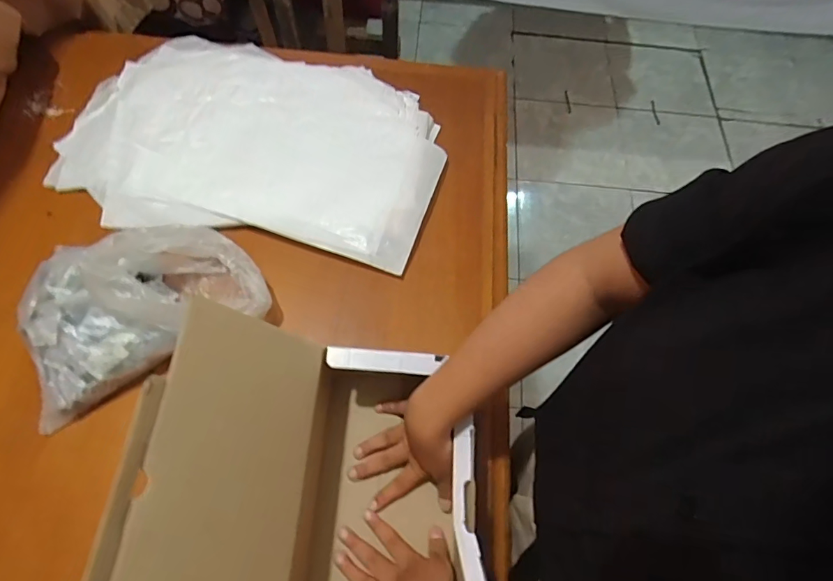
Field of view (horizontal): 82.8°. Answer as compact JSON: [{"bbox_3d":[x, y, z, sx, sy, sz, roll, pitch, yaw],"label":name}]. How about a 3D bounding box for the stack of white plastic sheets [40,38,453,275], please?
[{"bbox_3d":[-0.229,-0.223,0.683,0.514,0.029,0.342,9,63,2],"label":"stack of white plastic sheets"}]

